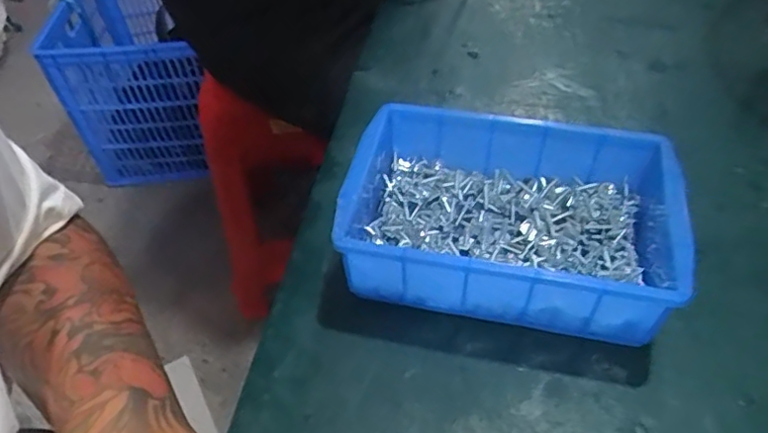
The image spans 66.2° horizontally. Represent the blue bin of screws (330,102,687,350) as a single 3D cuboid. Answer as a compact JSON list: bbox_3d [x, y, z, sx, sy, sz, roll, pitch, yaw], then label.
[{"bbox_3d":[0.080,0.002,0.377,0.206,0.062,0.133,8,49,9],"label":"blue bin of screws"}]

